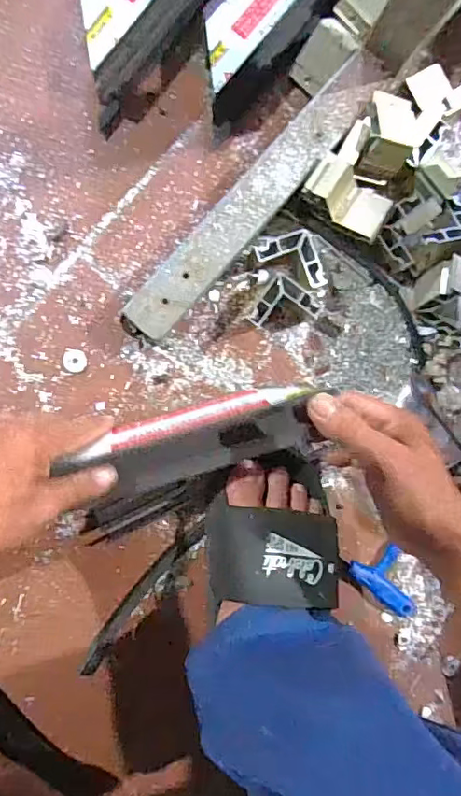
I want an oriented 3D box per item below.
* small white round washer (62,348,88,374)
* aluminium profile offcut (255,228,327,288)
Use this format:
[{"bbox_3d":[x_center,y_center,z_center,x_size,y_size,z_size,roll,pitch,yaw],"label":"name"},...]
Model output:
[{"bbox_3d":[-0.135,-0.032,0.470,0.021,0.004,0.020,0,91,-7],"label":"small white round washer"},{"bbox_3d":[0.056,-0.123,0.475,0.063,0.032,0.038,25,88,-6],"label":"aluminium profile offcut"}]

